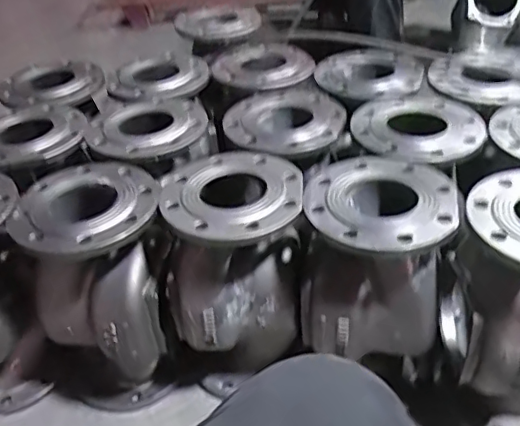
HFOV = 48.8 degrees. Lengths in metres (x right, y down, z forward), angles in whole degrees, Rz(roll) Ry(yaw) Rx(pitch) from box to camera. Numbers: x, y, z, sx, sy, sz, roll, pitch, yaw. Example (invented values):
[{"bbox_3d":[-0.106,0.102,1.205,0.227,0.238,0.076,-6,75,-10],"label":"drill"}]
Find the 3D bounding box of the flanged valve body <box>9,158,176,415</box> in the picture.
[{"bbox_3d":[-0.254,0.136,0.952,0.214,0.372,0.223,-10,38,-9],"label":"flanged valve body"}]

